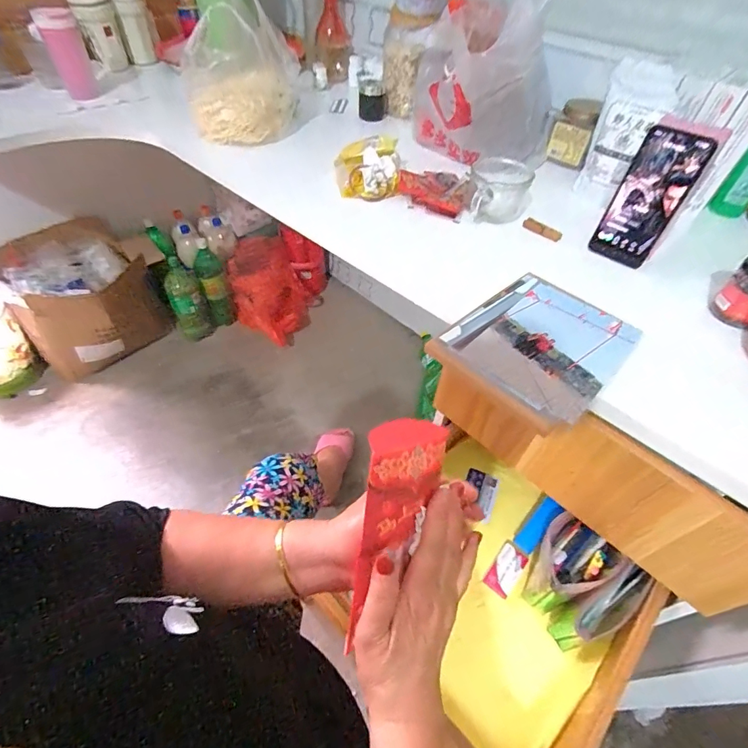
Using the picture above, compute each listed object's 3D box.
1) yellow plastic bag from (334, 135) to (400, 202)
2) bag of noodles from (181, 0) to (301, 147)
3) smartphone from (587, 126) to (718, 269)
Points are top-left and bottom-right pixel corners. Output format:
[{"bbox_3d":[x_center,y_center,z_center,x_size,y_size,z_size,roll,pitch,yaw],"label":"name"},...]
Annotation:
[{"bbox_3d":[-0.011,-0.356,0.705,0.112,0.060,0.111,1,49,-2],"label":"yellow plastic bag"},{"bbox_3d":[-0.240,-0.570,0.780,0.228,0.197,0.128,-13,51,-14],"label":"bag of noodles"},{"bbox_3d":[0.362,-0.229,0.546,0.075,0.163,0.010,36,47,25],"label":"smartphone"}]

